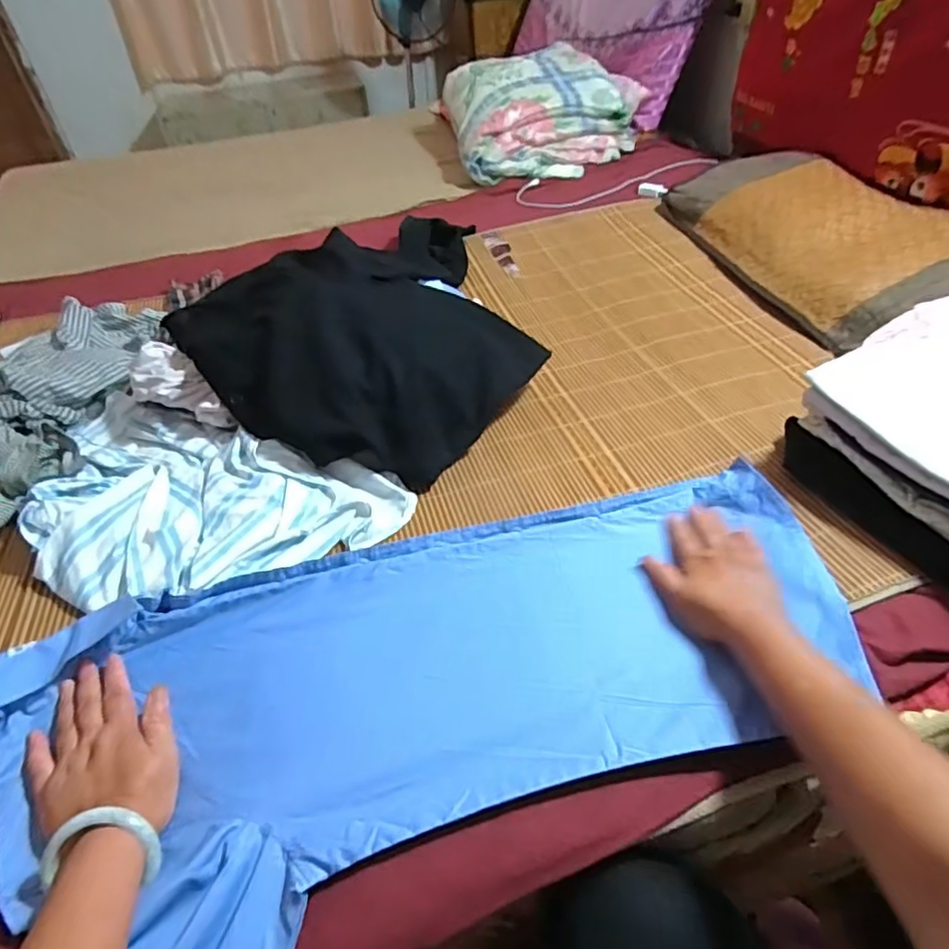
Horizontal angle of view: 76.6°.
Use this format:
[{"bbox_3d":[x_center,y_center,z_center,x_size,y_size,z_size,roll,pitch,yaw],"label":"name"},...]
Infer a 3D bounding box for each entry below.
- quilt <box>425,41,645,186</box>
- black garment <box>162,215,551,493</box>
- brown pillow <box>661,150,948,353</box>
[{"bbox_3d":[0.177,-0.928,1.543,0.492,0.202,0.403,-13,43,-8],"label":"quilt"},{"bbox_3d":[-0.104,-0.251,0.881,0.438,0.148,0.598,24,51,28],"label":"black garment"},{"bbox_3d":[0.600,-0.420,1.050,0.309,0.109,0.574,-11,43,-6],"label":"brown pillow"}]

